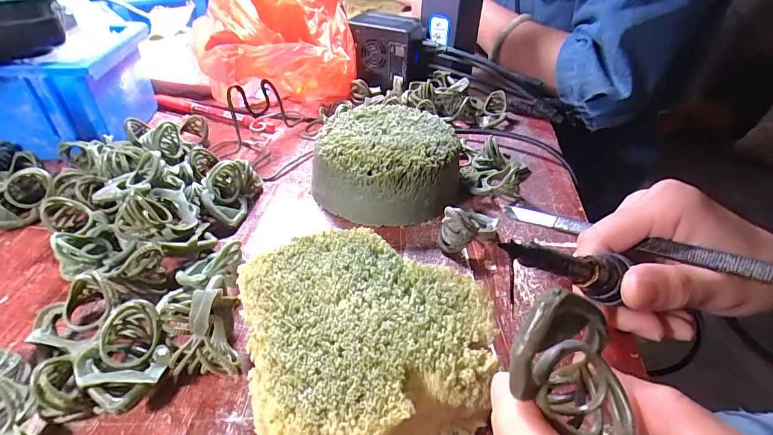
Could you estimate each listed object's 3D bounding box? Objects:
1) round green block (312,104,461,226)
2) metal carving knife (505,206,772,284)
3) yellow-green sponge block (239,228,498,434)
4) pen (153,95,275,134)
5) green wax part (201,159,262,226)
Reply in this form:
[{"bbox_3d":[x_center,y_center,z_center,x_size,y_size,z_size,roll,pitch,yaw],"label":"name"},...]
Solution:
[{"bbox_3d":[0.000,-0.041,0.287,0.100,0.046,0.093,2,40,-2],"label":"round green block"},{"bbox_3d":[0.125,0.013,0.183,0.008,0.006,0.161,-25,26,-30],"label":"metal carving knife"},{"bbox_3d":[-0.008,0.053,0.172,0.095,0.043,0.104,-12,41,-17],"label":"yellow-green sponge block"},{"bbox_3d":[-0.168,-0.100,0.376,0.128,0.014,0.016,17,42,16],"label":"pen"},{"bbox_3d":[-0.109,-0.020,0.267,0.027,0.032,0.047,6,40,3],"label":"green wax part"}]

